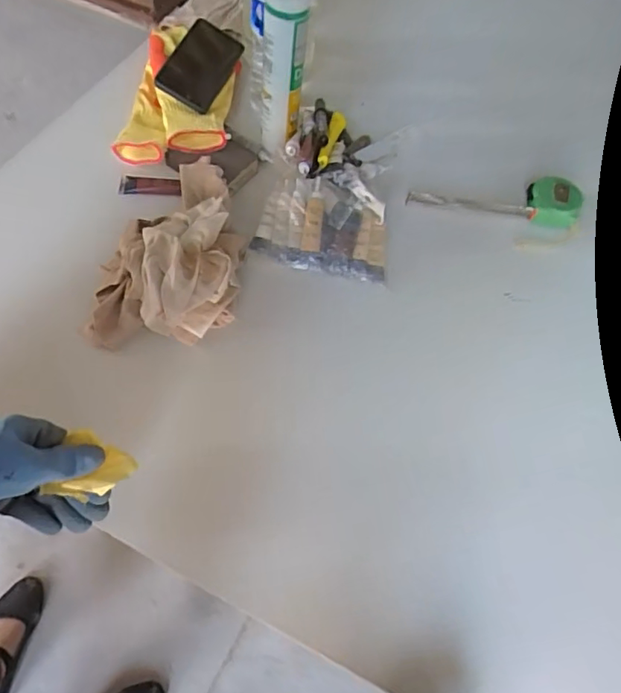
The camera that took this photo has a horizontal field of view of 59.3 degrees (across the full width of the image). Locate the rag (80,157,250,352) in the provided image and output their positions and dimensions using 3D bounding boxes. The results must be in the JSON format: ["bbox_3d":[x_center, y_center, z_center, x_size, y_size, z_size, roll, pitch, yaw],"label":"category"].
[{"bbox_3d":[-0.151,-0.112,0.615,0.144,0.049,0.241,6,65,1],"label":"rag"}]

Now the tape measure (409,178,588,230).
[{"bbox_3d":[0.239,-0.195,0.709,0.228,0.028,0.059,7,60,-3],"label":"tape measure"}]

